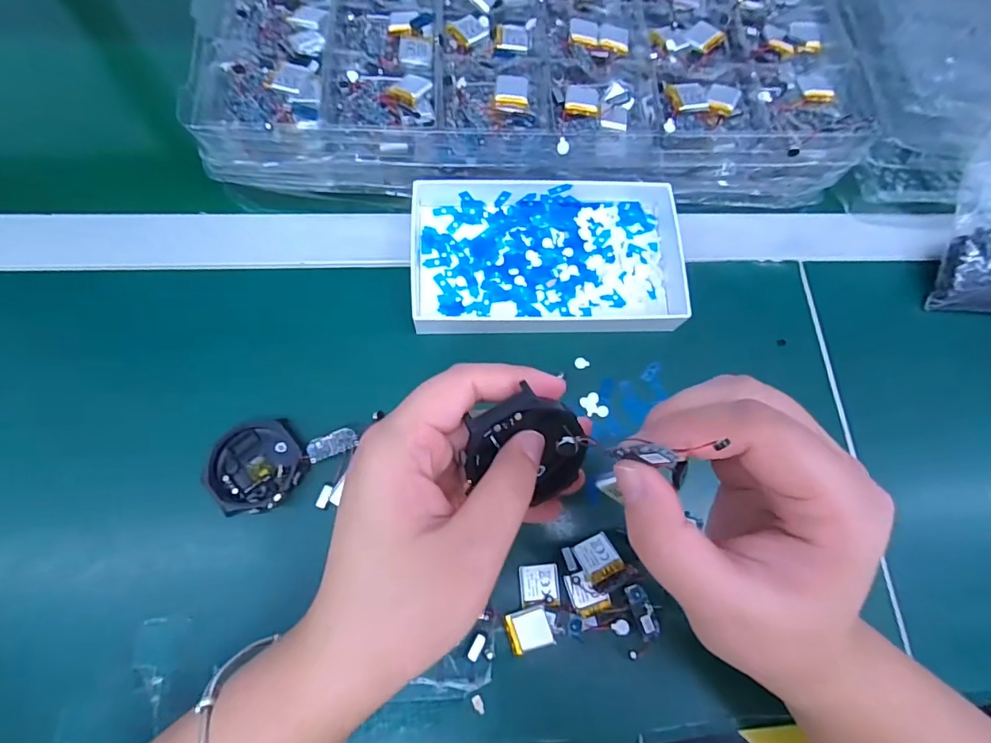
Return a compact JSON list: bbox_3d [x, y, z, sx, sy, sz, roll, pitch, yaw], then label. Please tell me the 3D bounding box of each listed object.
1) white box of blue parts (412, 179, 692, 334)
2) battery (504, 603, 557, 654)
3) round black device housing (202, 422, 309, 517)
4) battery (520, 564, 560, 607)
[{"bbox_3d":[0.037,-0.079,0.328,0.182,0.026,0.105,-2,71,-6],"label":"white box of blue parts"},{"bbox_3d":[0.018,0.138,0.261,0.023,0.007,0.020,-16,73,-10],"label":"battery"},{"bbox_3d":[-0.138,0.054,0.281,0.046,0.016,0.053,36,72,8],"label":"round black device housing"},{"bbox_3d":[0.025,0.118,0.268,0.022,0.005,0.021,-1,71,-5],"label":"battery"}]

